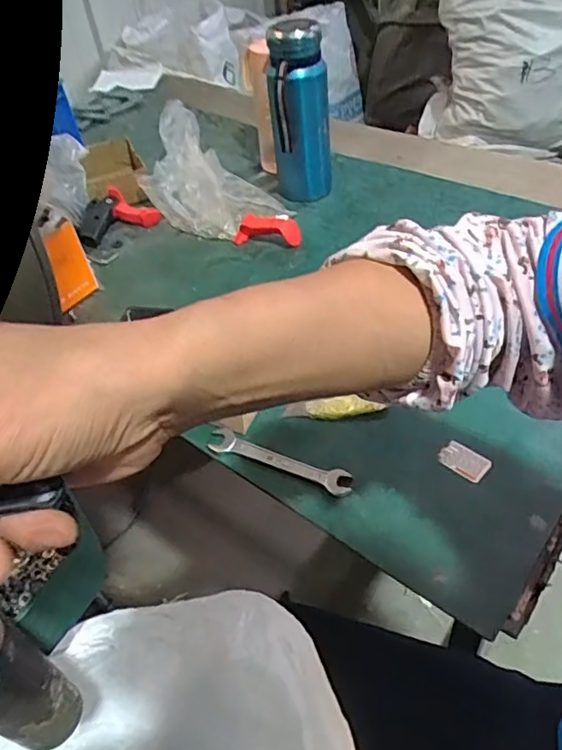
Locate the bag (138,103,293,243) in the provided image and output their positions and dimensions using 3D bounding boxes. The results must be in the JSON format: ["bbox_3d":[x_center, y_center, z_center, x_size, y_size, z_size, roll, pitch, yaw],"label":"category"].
[{"bbox_3d":[-0.087,-0.263,0.764,0.163,0.133,0.120,12,47,18],"label":"bag"}]

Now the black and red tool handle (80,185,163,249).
[{"bbox_3d":[-0.215,-0.204,0.752,0.106,0.049,0.053,-31,49,-22],"label":"black and red tool handle"}]

